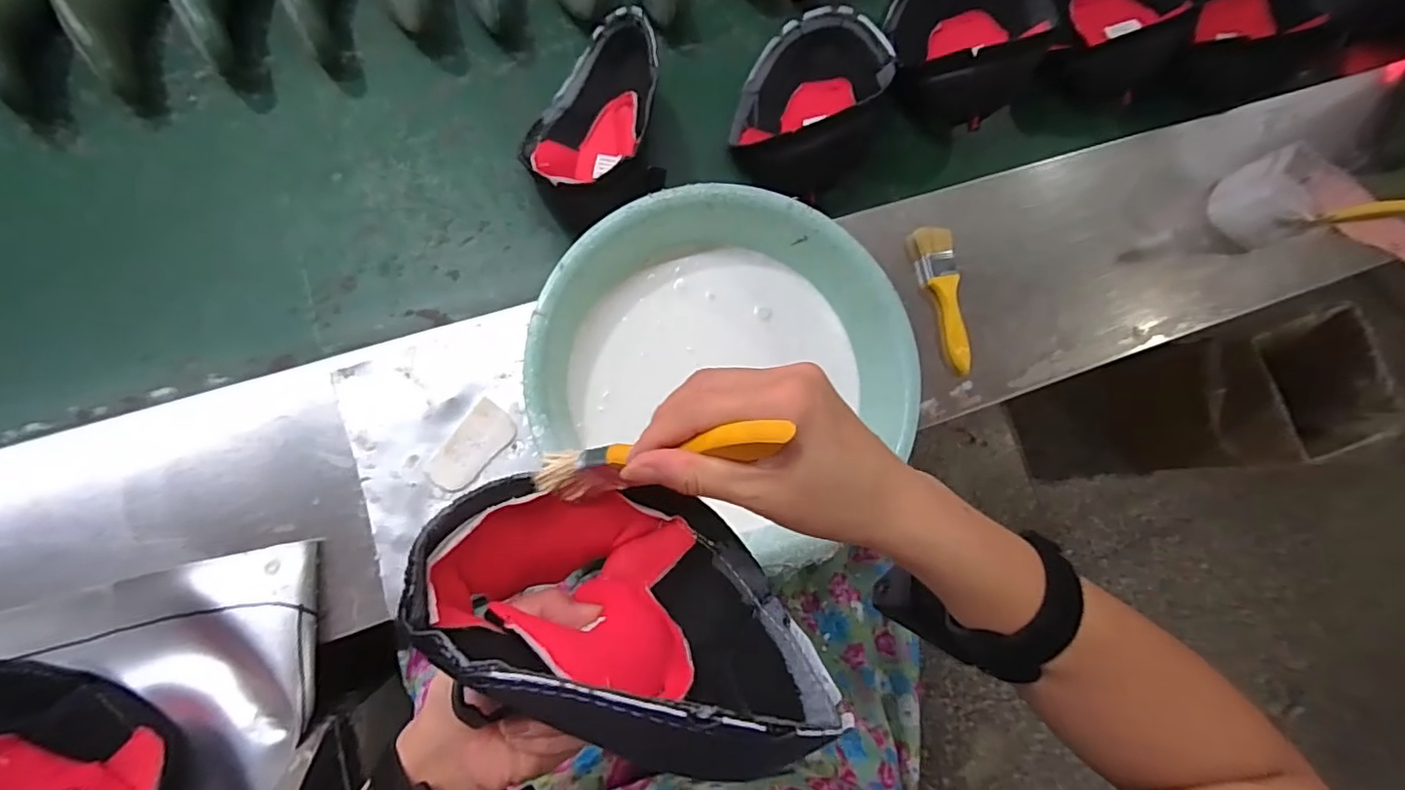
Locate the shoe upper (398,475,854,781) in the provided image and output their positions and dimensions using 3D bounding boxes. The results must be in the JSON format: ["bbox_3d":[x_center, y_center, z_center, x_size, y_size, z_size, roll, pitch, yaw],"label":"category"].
[{"bbox_3d":[-0.032,0.101,0.287,0.184,0.169,0.100,5,122,7],"label":"shoe upper"}]

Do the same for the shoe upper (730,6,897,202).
[{"bbox_3d":[0.120,-0.319,0.618,0.142,0.084,0.216,23,78,-5],"label":"shoe upper"}]

